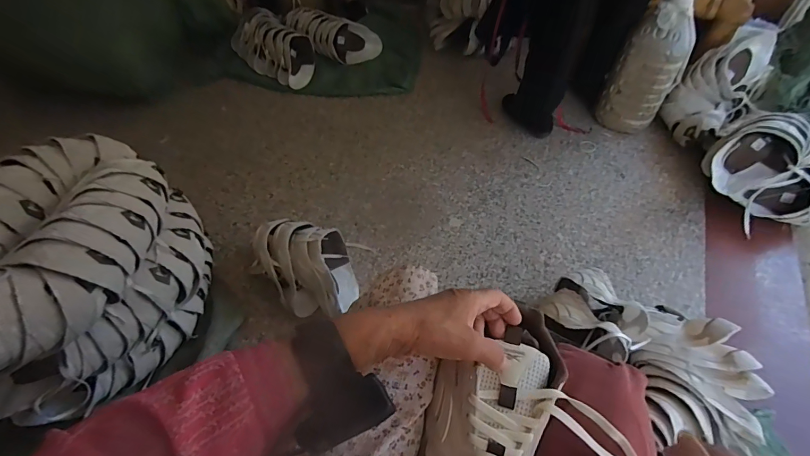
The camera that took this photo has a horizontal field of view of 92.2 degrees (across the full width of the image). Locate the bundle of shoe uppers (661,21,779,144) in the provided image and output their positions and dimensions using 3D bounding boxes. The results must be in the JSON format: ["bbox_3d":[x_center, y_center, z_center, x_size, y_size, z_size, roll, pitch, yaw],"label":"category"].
[{"bbox_3d":[1.029,-0.461,1.269,0.482,0.132,0.202,-48,62,-2],"label":"bundle of shoe uppers"}]

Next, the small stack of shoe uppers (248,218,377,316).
[{"bbox_3d":[-0.235,0.082,0.924,0.253,0.139,0.184,-2,52,-1],"label":"small stack of shoe uppers"}]

